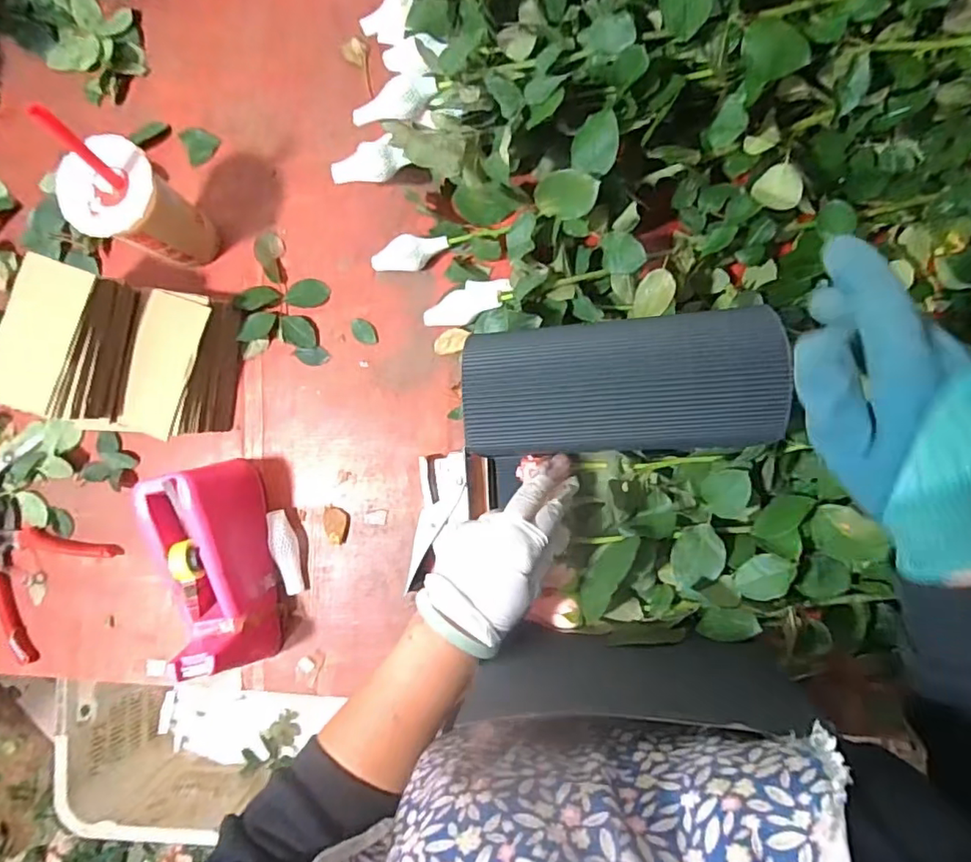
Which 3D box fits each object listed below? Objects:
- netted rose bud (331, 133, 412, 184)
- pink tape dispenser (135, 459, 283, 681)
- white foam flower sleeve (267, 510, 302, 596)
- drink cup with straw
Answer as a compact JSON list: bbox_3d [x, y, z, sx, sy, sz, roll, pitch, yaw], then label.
[{"bbox_3d":[-0.114,-0.261,0.555,0.074,0.031,0.029,-10,84,15],"label":"netted rose bud"},{"bbox_3d":[-0.265,0.133,0.563,0.085,0.096,0.200,-11,84,2],"label":"pink tape dispenser"},{"bbox_3d":[-0.210,0.127,0.596,0.027,0.026,0.087,-11,84,2],"label":"white foam flower sleeve"},{"bbox_3d":[-0.336,-0.215,0.538,0.074,0.193,0.087,39,87,6],"label":"drink cup with straw"}]

